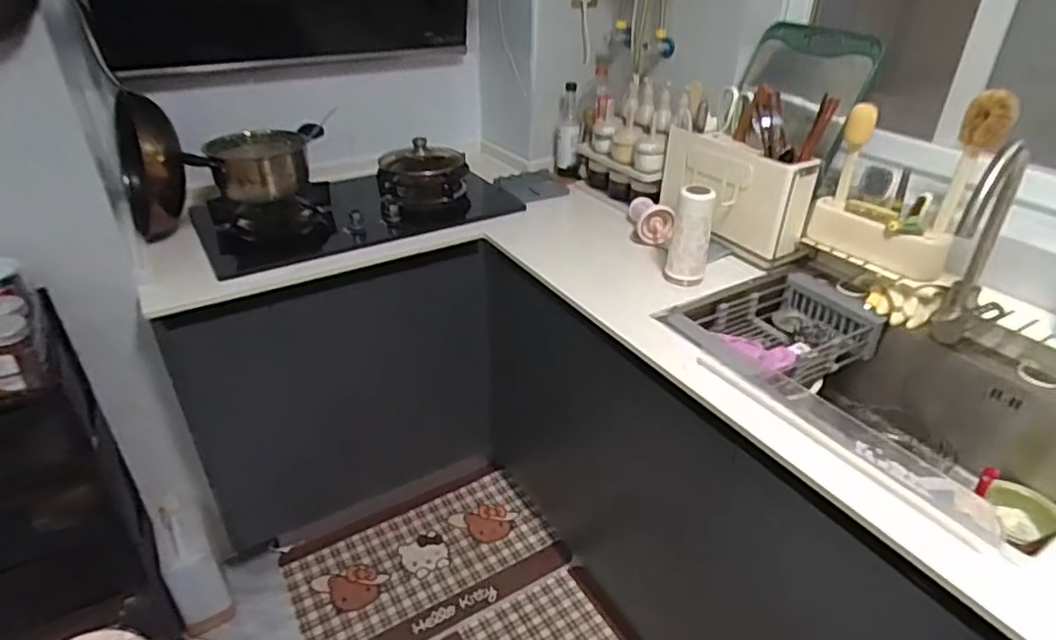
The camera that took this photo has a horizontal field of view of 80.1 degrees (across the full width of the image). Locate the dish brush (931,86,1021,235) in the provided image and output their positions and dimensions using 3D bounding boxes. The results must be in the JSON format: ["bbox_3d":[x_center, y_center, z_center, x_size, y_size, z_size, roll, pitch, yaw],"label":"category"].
[{"bbox_3d":[0.781,-0.272,1.106,0.037,0.250,0.069,-7,37,-17],"label":"dish brush"}]

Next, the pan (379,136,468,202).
[{"bbox_3d":[-0.281,-0.395,1.722,0.223,0.183,0.177,2,35,-5],"label":"pan"}]

